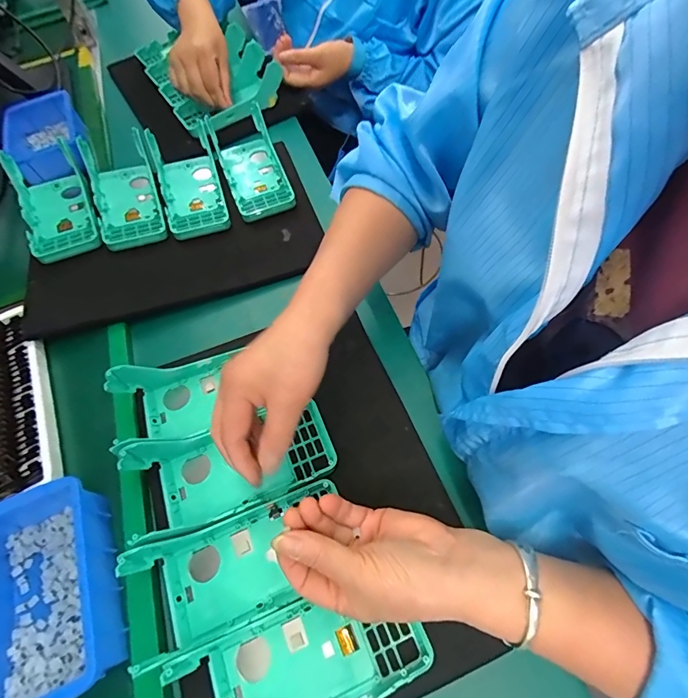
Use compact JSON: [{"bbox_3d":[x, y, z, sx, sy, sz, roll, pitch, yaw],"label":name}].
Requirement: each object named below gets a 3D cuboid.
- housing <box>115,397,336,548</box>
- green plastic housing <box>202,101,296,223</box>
[{"bbox_3d":[-0.096,0.097,0.355,0.168,0.045,0.079,-20,62,-11],"label":"housing"},{"bbox_3d":[-0.124,-0.250,0.546,0.078,0.041,0.173,-20,62,-11],"label":"green plastic housing"}]

